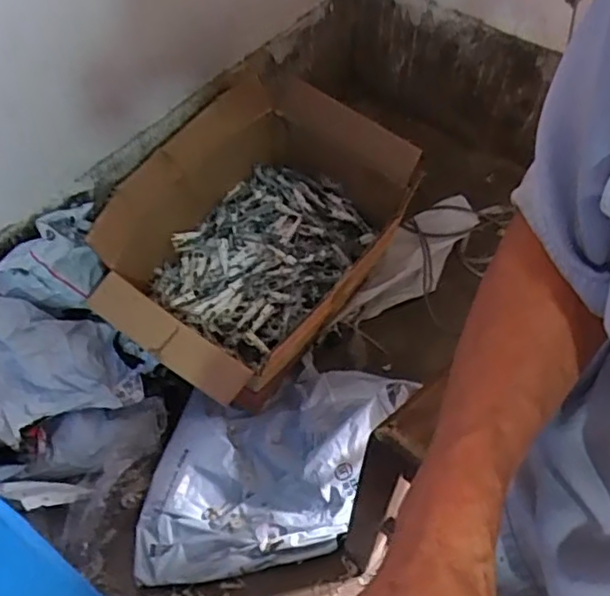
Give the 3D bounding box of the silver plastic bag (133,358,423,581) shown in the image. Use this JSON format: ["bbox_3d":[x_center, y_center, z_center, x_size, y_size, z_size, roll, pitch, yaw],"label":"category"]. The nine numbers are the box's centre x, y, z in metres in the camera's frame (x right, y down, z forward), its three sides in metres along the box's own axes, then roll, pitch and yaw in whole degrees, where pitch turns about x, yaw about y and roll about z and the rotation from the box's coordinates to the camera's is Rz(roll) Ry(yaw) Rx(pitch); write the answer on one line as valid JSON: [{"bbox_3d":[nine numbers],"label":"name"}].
[{"bbox_3d":[-0.051,0.238,0.950,0.443,0.128,0.273,-16,57,-13],"label":"silver plastic bag"}]

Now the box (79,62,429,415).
[{"bbox_3d":[-0.079,-0.126,1.055,0.395,0.228,0.569,32,60,19],"label":"box"}]

